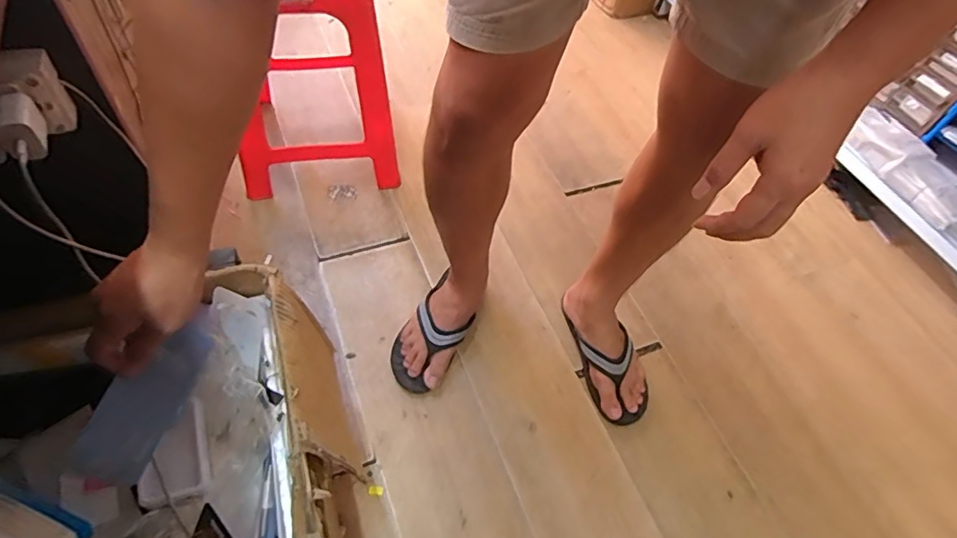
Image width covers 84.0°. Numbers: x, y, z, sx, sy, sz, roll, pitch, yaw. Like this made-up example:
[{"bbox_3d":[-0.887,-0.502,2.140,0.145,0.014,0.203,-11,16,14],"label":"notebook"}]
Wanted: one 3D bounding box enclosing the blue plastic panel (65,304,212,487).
[{"bbox_3d":[-0.327,0.120,0.534,0.006,0.073,0.175,-3,54,32],"label":"blue plastic panel"}]

